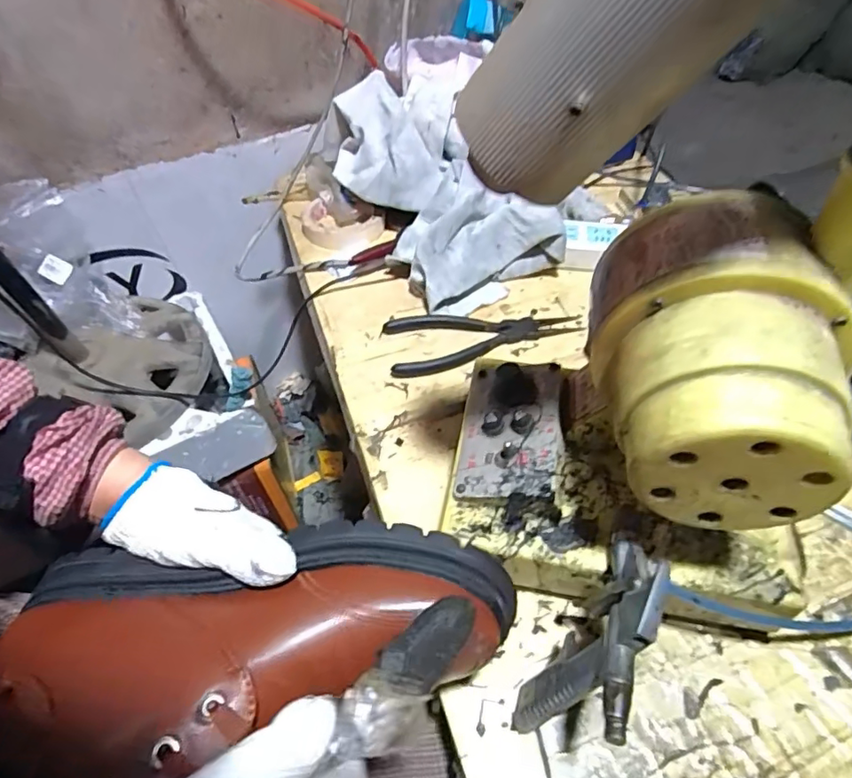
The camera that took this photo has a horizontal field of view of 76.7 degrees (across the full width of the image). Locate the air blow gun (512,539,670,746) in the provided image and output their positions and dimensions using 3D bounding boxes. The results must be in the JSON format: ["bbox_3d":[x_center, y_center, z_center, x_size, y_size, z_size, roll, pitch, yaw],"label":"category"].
[{"bbox_3d":[0.097,0.143,0.297,0.028,0.093,0.114,31,70,-4],"label":"air blow gun"}]

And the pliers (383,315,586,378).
[{"bbox_3d":[0.058,-0.056,0.539,0.194,0.012,0.073,-12,49,-8],"label":"pliers"}]

